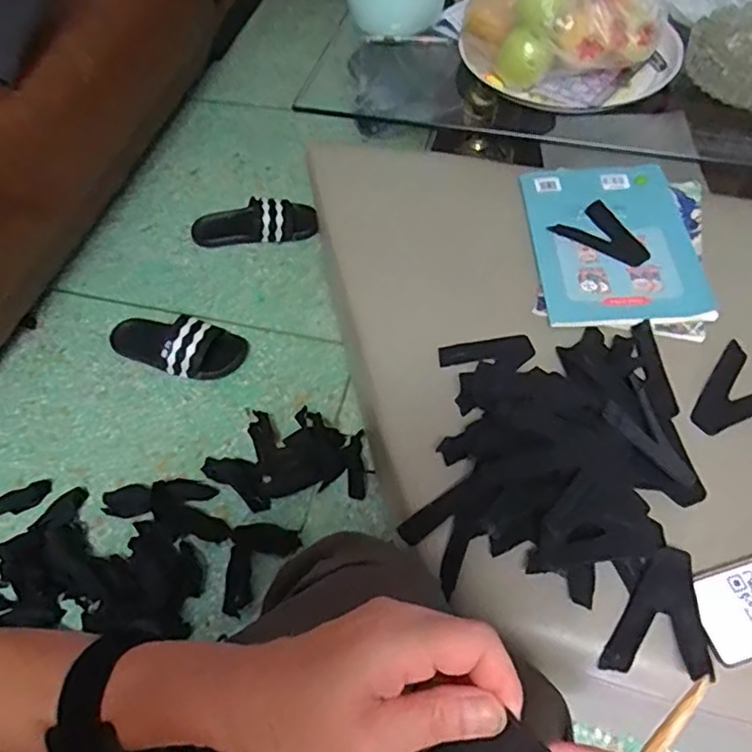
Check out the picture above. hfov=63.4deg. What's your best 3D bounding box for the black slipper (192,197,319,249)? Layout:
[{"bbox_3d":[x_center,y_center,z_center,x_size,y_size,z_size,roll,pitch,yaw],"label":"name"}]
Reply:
[{"bbox_3d":[-0.240,-0.300,1.201,0.246,0.054,0.090,3,59,3],"label":"black slipper"}]

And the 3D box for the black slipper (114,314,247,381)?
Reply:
[{"bbox_3d":[-0.357,-0.057,1.066,0.238,0.059,0.101,11,60,8],"label":"black slipper"}]

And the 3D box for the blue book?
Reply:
[{"bbox_3d":[0.287,-0.168,0.741,0.186,0.006,0.252,-2,59,1],"label":"blue book"}]

